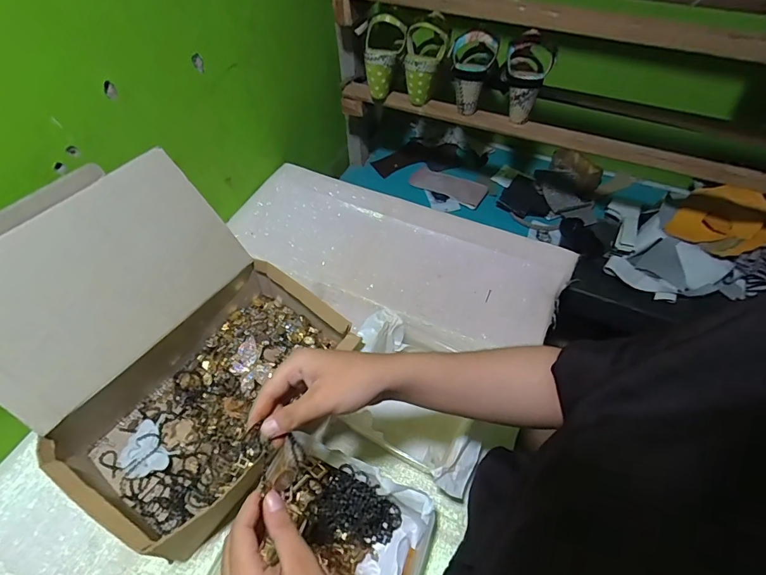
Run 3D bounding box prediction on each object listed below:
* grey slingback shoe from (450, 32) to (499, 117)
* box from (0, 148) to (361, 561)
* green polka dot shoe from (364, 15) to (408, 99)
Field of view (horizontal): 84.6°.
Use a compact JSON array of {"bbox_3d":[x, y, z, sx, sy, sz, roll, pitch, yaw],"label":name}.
[{"bbox_3d":[0.164,-0.399,0.774,0.081,0.137,0.082,9,53,7],"label":"grey slingback shoe"},{"bbox_3d":[-0.255,0.072,0.513,0.322,0.264,0.335,27,57,19],"label":"box"},{"bbox_3d":[0.003,-0.441,0.809,0.077,0.136,0.068,6,53,4],"label":"green polka dot shoe"}]

